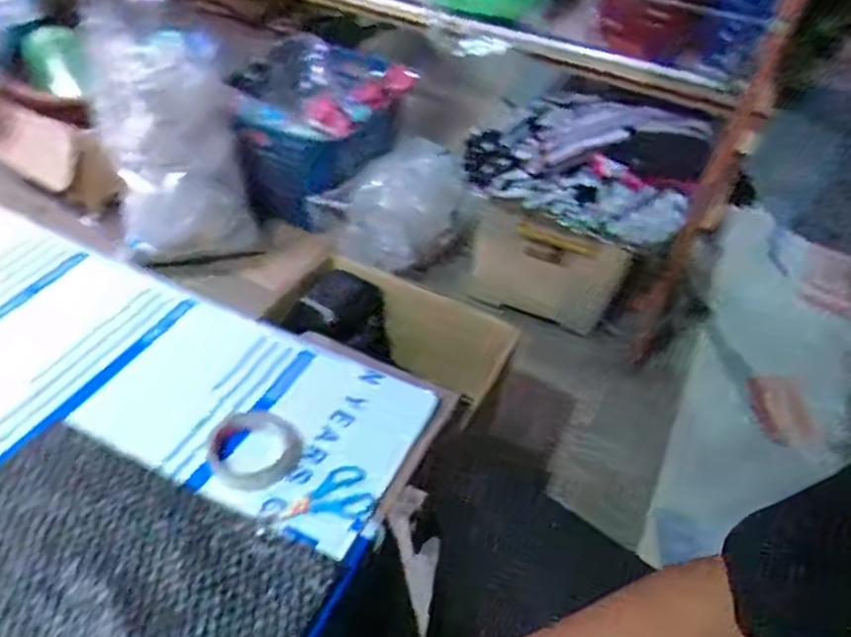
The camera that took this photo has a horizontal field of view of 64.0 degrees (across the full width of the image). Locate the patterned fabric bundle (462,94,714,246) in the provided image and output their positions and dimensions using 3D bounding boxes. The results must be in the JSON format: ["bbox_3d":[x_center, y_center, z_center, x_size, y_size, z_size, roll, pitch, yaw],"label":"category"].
[{"bbox_3d":[0.308,-0.305,1.338,0.426,0.242,0.179,22,43,13],"label":"patterned fabric bundle"}]

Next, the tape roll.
[{"bbox_3d":[-0.180,0.138,0.714,0.097,0.020,0.087,9,42,-2],"label":"tape roll"}]

